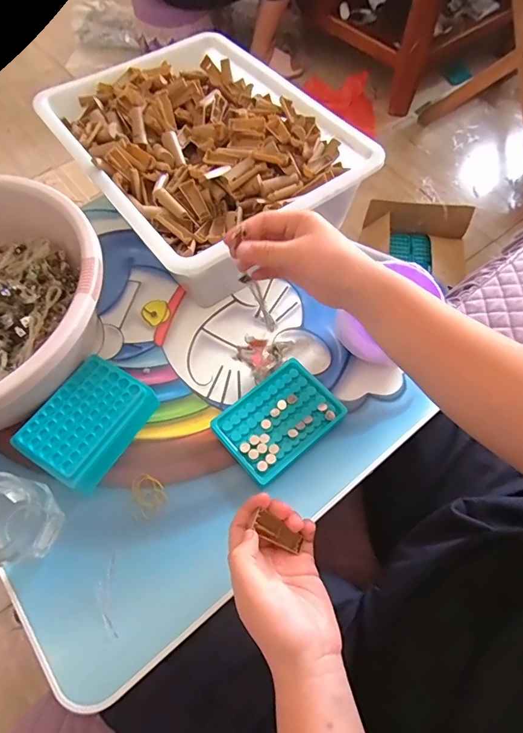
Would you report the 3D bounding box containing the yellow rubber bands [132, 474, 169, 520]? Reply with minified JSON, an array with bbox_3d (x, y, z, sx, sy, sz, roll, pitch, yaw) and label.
[{"bbox_3d":[-0.124,0.139,0.465,0.030,0.004,0.045,-30,65,-14],"label":"yellow rubber bands"}]

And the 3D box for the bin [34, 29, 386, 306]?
[{"bbox_3d":[-0.085,-0.300,0.622,0.320,0.120,0.442,-34,67,-16],"label":"bin"}]

